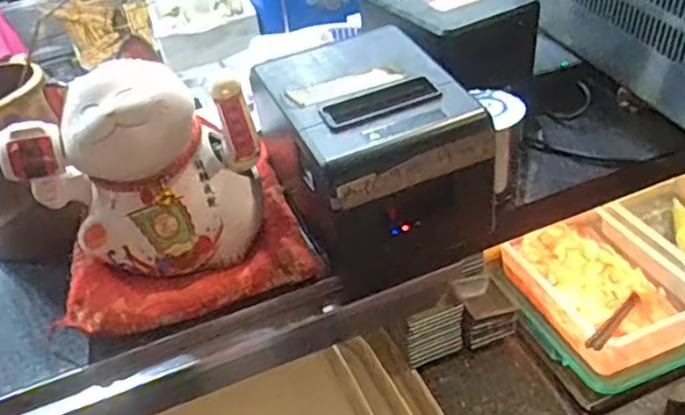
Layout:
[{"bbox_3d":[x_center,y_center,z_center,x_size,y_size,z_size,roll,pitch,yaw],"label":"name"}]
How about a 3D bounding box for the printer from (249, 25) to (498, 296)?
[{"bbox_3d":[0.030,-0.049,0.568,0.139,0.119,0.210,-19,41,-15],"label":"printer"}]

